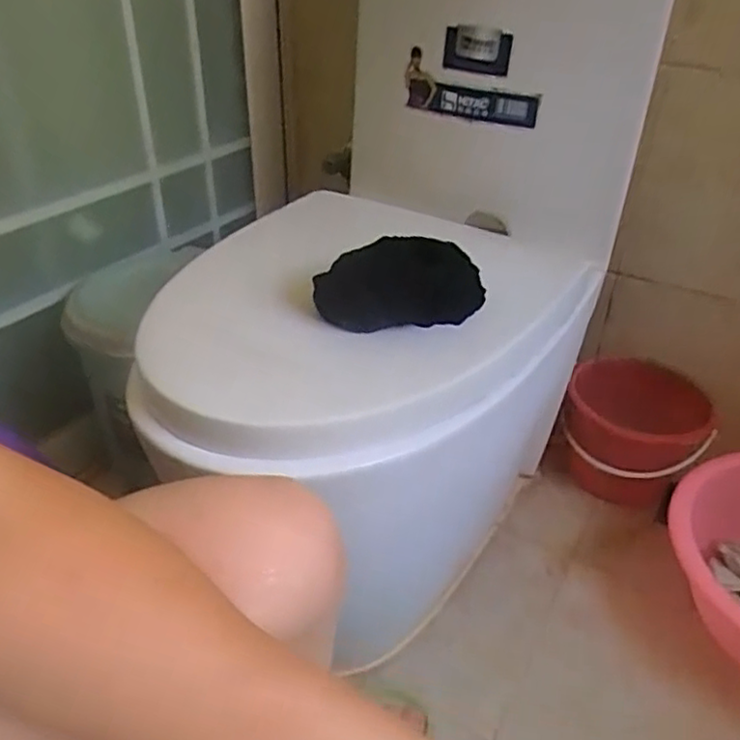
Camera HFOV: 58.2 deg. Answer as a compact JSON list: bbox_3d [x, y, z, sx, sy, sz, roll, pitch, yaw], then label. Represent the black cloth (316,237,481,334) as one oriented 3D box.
[{"bbox_3d":[0.028,-0.079,0.608,0.155,0.055,0.077,-6,35,-11],"label":"black cloth"}]

